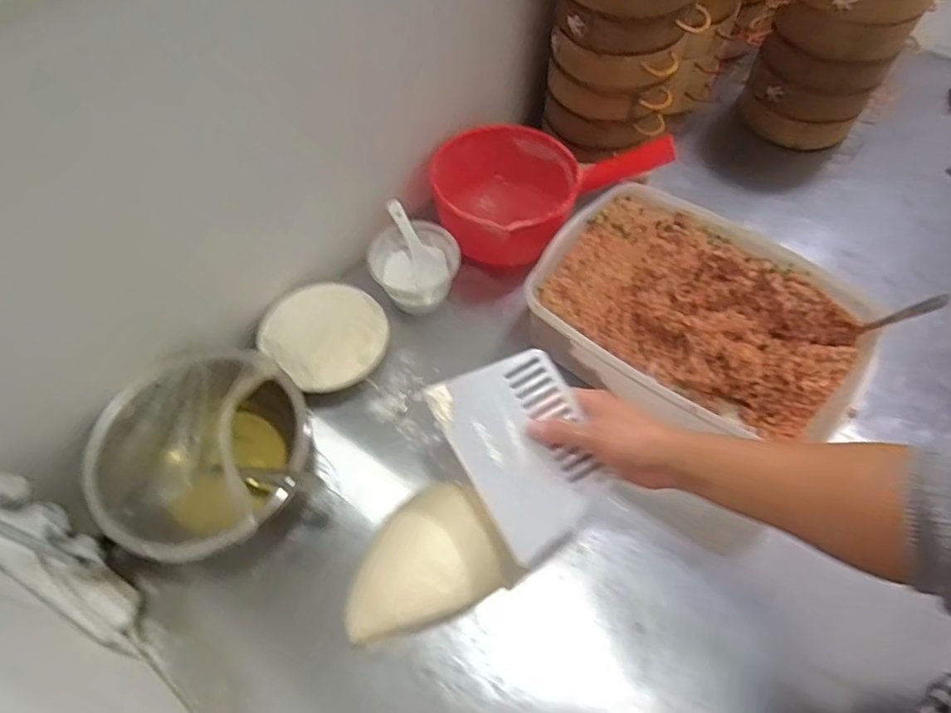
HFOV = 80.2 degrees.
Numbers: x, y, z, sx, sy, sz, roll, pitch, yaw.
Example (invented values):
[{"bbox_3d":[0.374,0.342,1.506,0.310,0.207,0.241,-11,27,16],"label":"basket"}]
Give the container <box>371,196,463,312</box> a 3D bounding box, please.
[{"bbox_3d":[-0.086,-0.124,0.762,0.113,0.085,0.113,31,64,17],"label":"container"}]

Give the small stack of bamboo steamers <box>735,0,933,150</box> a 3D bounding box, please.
[{"bbox_3d":[0.544,-0.477,0.863,0.183,0.266,0.164,32,64,18],"label":"small stack of bamboo steamers"}]

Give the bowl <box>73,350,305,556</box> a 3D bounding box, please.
[{"bbox_3d":[-0.277,0.106,0.603,0.202,0.114,0.215,0,59,0],"label":"bowl"}]

